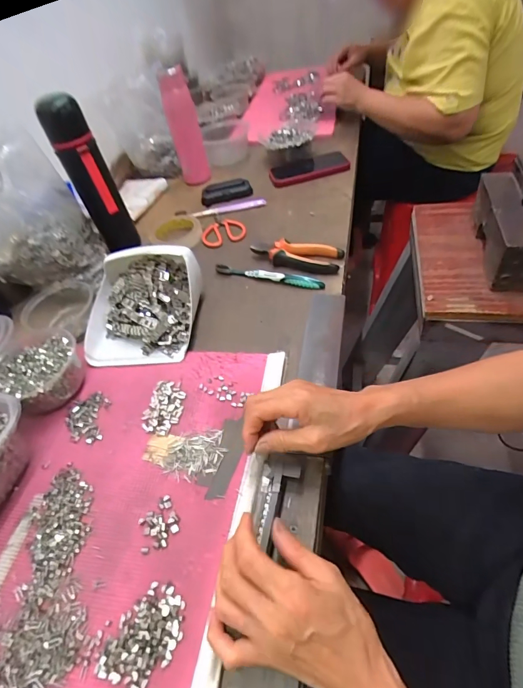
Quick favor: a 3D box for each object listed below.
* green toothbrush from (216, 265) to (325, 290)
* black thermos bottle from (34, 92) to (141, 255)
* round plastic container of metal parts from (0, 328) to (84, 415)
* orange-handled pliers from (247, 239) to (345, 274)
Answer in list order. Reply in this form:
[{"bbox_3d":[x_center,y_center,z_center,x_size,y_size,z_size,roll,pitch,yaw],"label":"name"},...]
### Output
[{"bbox_3d":[0.011,-0.108,0.603,0.182,0.023,0.013,12,52,22],"label":"green toothbrush"},{"bbox_3d":[-0.279,-0.267,0.633,0.063,0.237,0.055,-29,49,-13],"label":"black thermos bottle"},{"bbox_3d":[-0.295,0.035,0.499,0.128,0.053,0.110,25,58,29],"label":"round plastic container of metal parts"},{"bbox_3d":[0.056,-0.144,0.621,0.147,0.028,0.050,12,52,22],"label":"orange-handled pliers"}]

